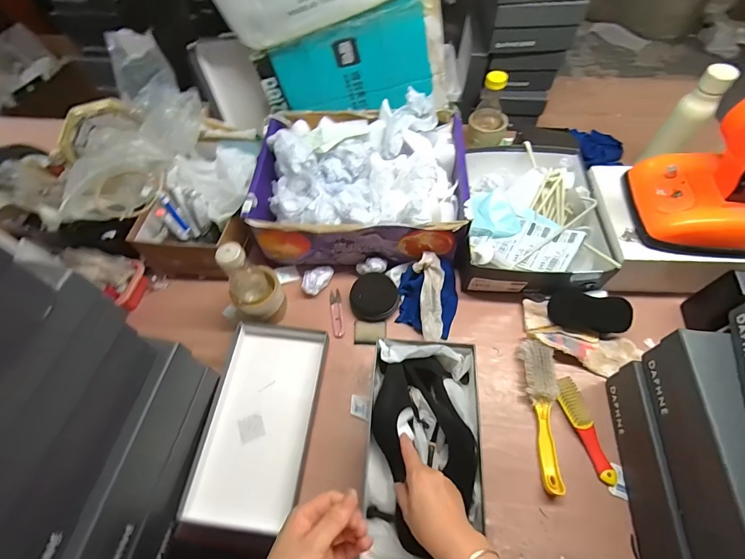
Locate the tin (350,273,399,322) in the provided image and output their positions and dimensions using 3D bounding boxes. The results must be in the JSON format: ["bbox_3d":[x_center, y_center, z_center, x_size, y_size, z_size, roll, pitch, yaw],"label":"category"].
[{"bbox_3d":[0.003,0.032,0.711,0.089,0.031,0.088,-1,59,2],"label":"tin"}]

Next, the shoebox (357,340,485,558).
[{"bbox_3d":[0.078,0.246,0.548,0.169,0.092,0.291,3,60,4],"label":"shoebox"}]

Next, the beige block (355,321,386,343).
[{"bbox_3d":[-0.004,0.097,0.691,0.056,0.005,0.041,0,59,2],"label":"beige block"}]

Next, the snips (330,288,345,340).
[{"bbox_3d":[-0.068,0.065,0.718,0.022,0.010,0.106,-8,59,-2],"label":"snips"}]

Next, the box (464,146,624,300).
[{"bbox_3d":[0.308,-0.139,0.753,0.256,0.098,0.344,4,60,5],"label":"box"}]

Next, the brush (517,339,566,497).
[{"bbox_3d":[0.278,0.209,0.594,0.046,0.027,0.230,1,59,3],"label":"brush"}]

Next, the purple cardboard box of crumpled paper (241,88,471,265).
[{"bbox_3d":[-0.022,-0.200,0.754,0.399,0.161,0.315,3,60,4],"label":"purple cardboard box of crumpled paper"}]

